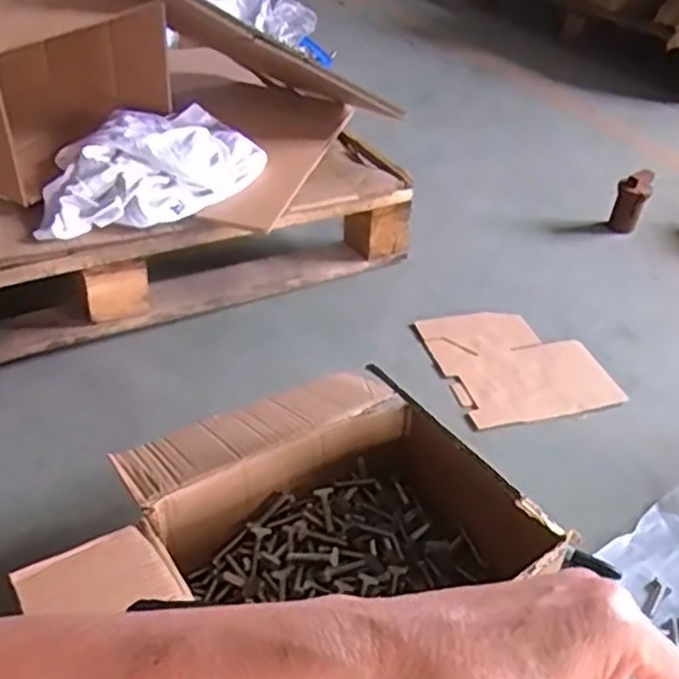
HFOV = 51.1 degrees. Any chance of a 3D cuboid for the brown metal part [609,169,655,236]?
[{"bbox_3d":[0.612,-0.291,1.491,0.064,0.115,0.045,16,39,14],"label":"brown metal part"}]

